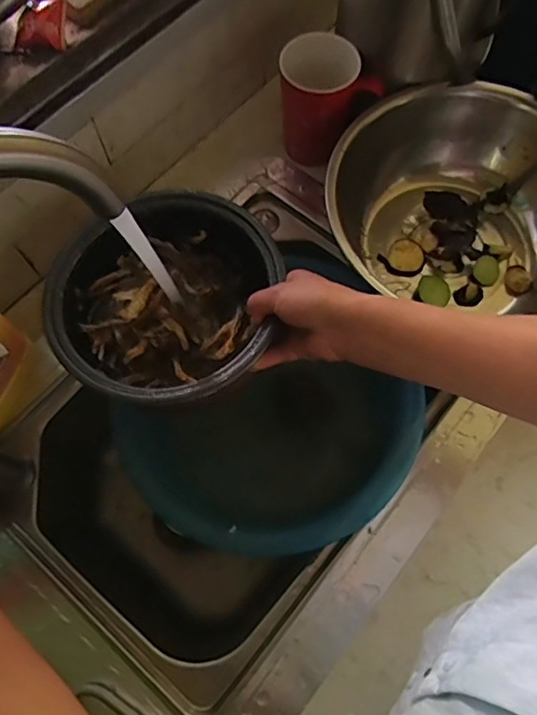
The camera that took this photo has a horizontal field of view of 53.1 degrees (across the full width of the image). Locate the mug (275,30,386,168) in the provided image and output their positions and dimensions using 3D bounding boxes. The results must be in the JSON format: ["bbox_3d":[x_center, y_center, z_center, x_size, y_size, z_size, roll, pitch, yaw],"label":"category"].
[{"bbox_3d":[0.065,-0.279,0.599,0.102,0.128,0.074,2,69,1],"label":"mug"}]

